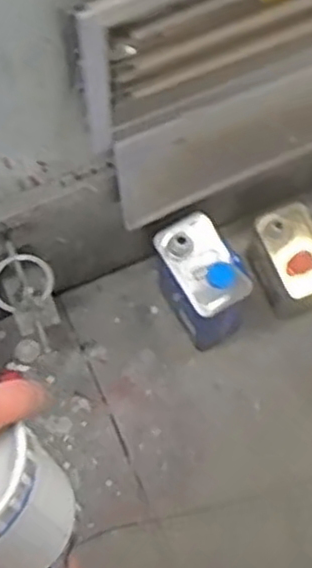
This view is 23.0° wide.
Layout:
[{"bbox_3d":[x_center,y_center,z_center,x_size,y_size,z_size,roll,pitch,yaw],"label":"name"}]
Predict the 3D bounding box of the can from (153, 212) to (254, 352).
[{"bbox_3d":[0.084,-0.002,1.392,0.111,0.268,0.173,-30,73,-10],"label":"can"}]

